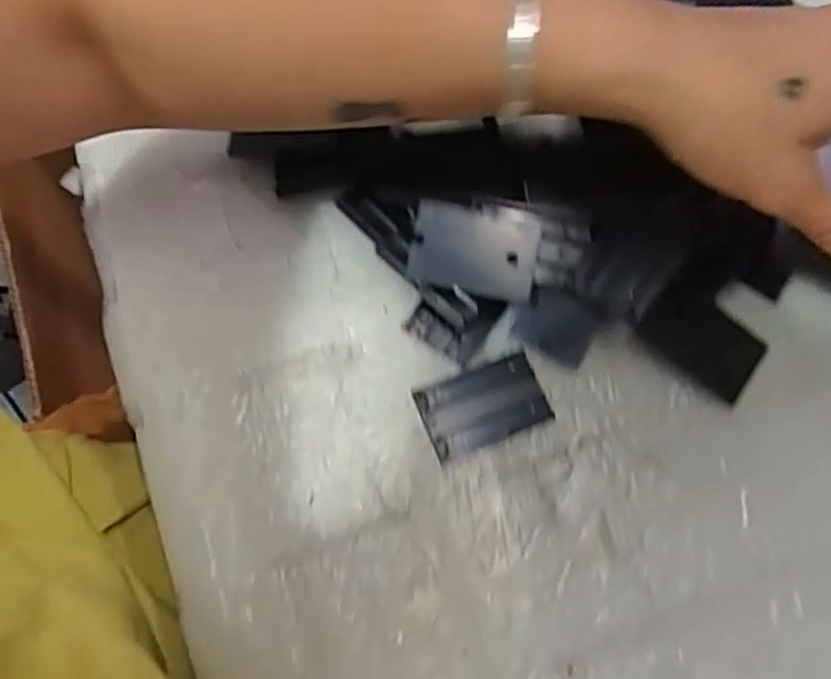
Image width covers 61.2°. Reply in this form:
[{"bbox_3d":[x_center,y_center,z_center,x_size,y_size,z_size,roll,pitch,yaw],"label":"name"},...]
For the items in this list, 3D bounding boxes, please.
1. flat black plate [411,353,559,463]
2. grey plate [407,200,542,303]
[{"bbox_3d":[0.030,0.030,0.313,0.054,0.004,0.033,-20,73,-9],"label":"flat black plate"},{"bbox_3d":[0.026,-0.040,0.314,0.055,0.006,0.038,11,95,0],"label":"grey plate"}]

